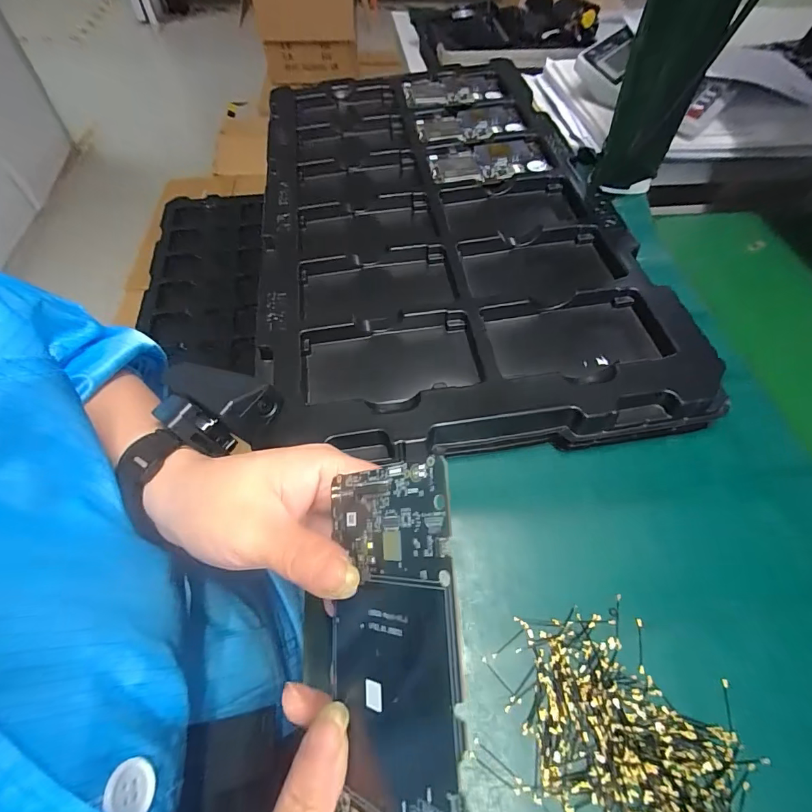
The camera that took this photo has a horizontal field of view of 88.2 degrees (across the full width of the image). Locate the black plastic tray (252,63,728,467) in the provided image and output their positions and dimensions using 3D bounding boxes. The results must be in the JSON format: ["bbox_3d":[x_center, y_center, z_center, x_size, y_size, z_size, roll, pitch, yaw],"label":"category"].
[{"bbox_3d":[0.027,-0.197,0.427,0.322,0.042,0.535,-6,58,-5],"label":"black plastic tray"}]

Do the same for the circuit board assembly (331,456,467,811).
[{"bbox_3d":[-0.007,0.085,0.143,0.013,0.070,0.122,8,72,-37],"label":"circuit board assembly"}]

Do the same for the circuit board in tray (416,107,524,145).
[{"bbox_3d":[0.077,-0.333,0.502,0.123,0.015,0.071,-8,58,-6],"label":"circuit board in tray"}]

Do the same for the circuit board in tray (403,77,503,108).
[{"bbox_3d":[0.063,-0.407,0.541,0.131,0.007,0.065,-10,58,-7],"label":"circuit board in tray"}]

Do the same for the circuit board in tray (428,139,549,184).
[{"bbox_3d":[0.088,-0.265,0.454,0.122,0.011,0.066,-6,58,-5],"label":"circuit board in tray"}]

